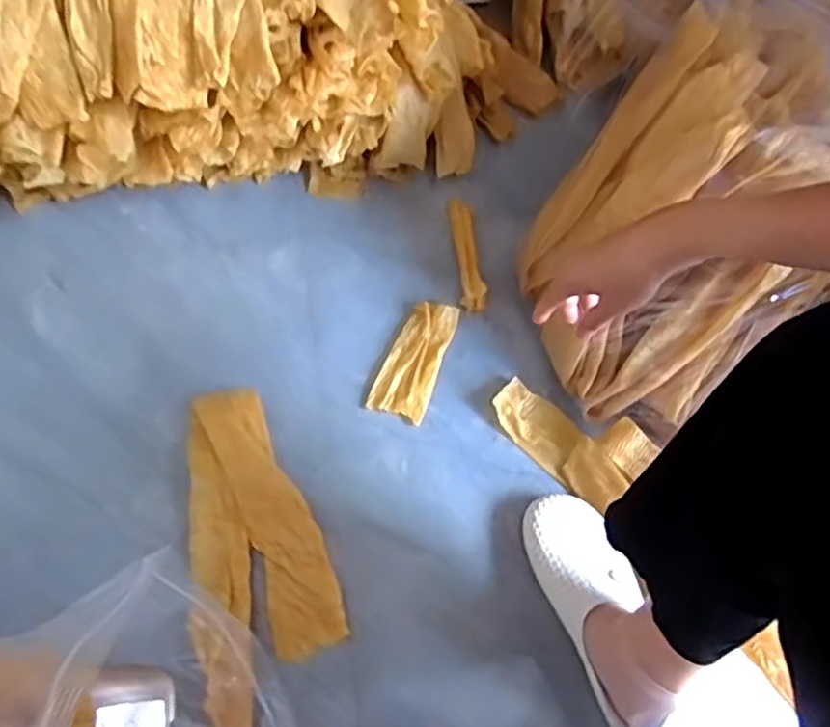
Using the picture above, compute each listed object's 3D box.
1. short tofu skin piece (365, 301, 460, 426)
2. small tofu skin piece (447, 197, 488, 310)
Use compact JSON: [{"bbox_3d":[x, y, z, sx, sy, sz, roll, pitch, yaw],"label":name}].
[{"bbox_3d":[0.003,-0.008,0.824,0.067,0.008,0.159,20,62,7],"label":"short tofu skin piece"},{"bbox_3d":[0.071,-0.147,0.899,0.035,0.012,0.172,-3,62,-5],"label":"small tofu skin piece"}]

